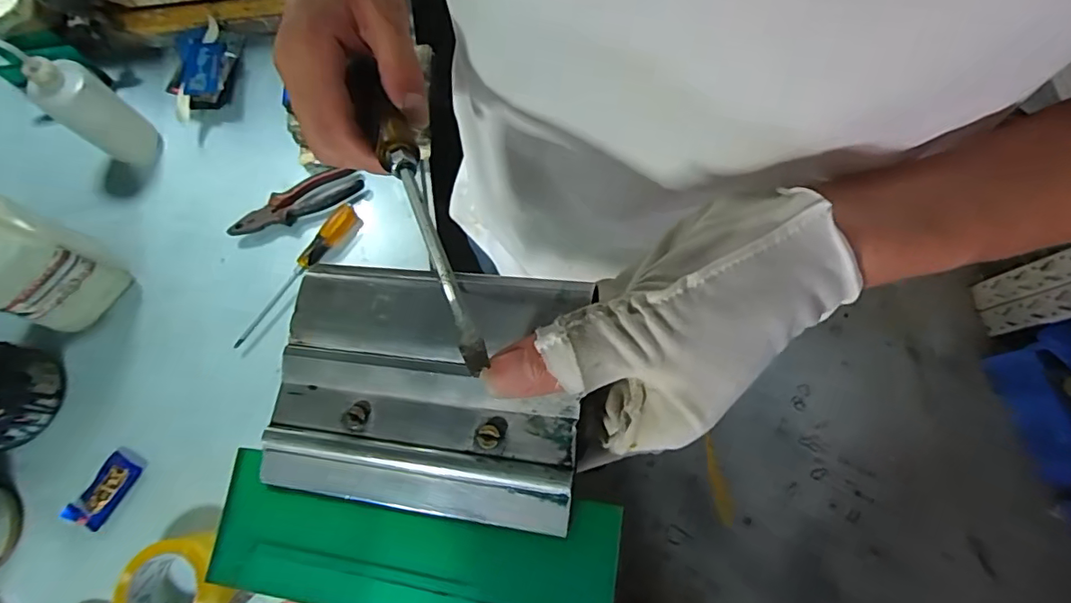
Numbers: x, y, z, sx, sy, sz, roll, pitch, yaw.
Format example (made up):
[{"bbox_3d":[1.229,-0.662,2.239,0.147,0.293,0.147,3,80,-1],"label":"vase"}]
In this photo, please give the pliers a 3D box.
[{"bbox_3d":[-0.345,-0.139,0.745,0.191,0.017,0.047,-28,75,-6],"label":"pliers"}]

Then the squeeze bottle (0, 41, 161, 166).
[{"bbox_3d":[-0.613,-0.271,0.699,0.083,0.193,0.074,33,77,10],"label":"squeeze bottle"}]

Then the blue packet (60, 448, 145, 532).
[{"bbox_3d":[-0.545,0.235,0.661,0.044,0.018,0.096,28,76,9],"label":"blue packet"}]

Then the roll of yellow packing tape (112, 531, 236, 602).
[{"bbox_3d":[-0.414,0.328,0.602,0.099,0.059,0.102,0,74,1],"label":"roll of yellow packing tape"}]

